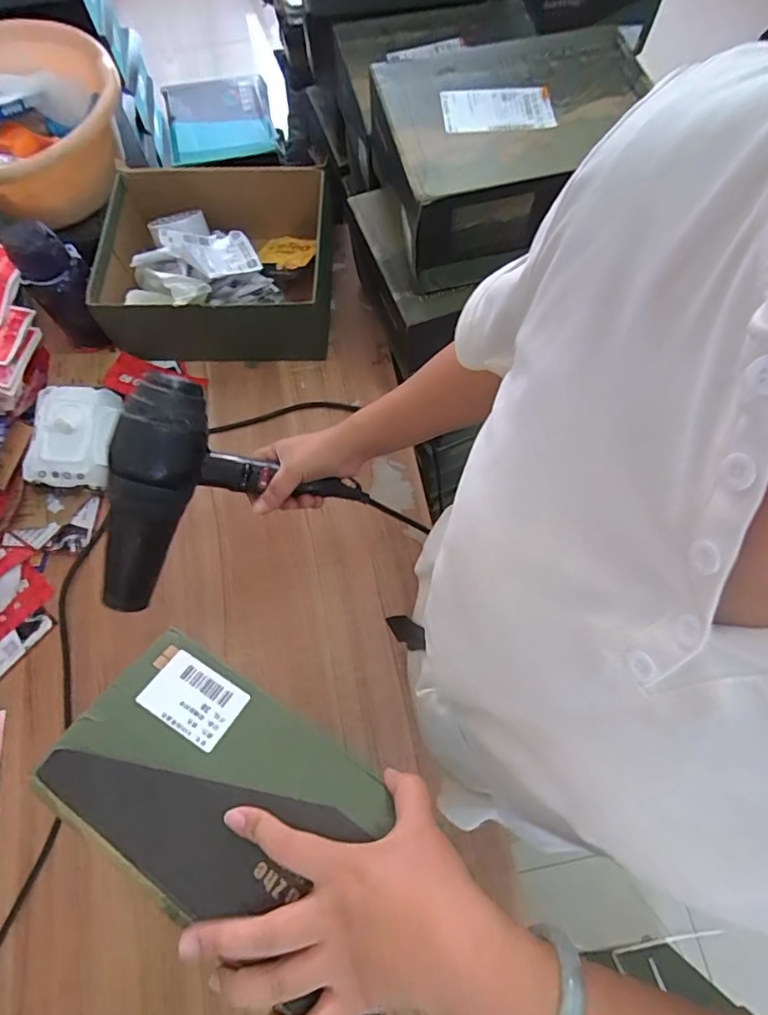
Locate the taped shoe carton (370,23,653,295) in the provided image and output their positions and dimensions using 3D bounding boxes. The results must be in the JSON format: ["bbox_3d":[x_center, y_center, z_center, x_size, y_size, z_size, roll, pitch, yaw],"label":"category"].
[{"bbox_3d":[0.160,-0.443,0.653,0.314,0.111,0.275,-11,70,-3],"label":"taped shoe carton"}]

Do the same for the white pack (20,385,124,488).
[{"bbox_3d":[-0.424,-0.105,0.727,0.115,0.040,0.150,4,70,2],"label":"white pack"}]

